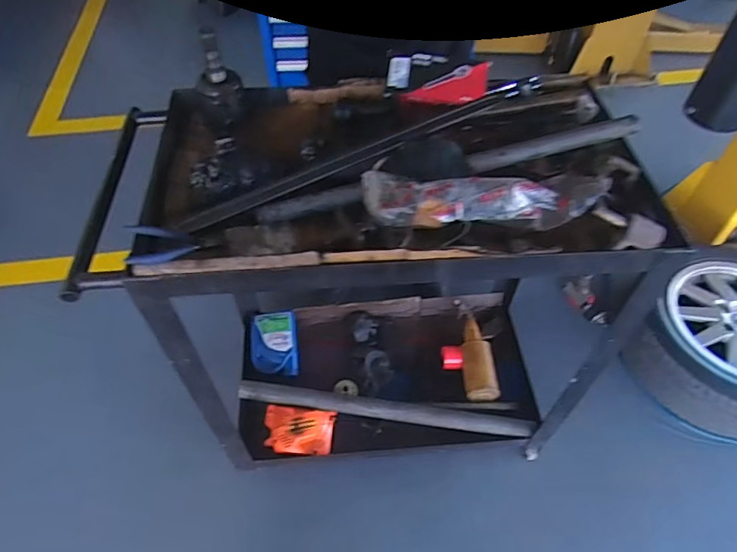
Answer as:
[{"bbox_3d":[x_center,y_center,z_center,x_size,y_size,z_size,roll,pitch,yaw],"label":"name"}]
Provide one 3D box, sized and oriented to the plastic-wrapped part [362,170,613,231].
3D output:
[{"bbox_3d":[0.187,-0.122,0.775,0.376,0.059,0.112,-7,52,-5],"label":"plastic-wrapped part"}]

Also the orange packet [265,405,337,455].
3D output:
[{"bbox_3d":[-0.183,0.397,1.295,0.177,0.050,0.119,6,52,5],"label":"orange packet"}]

